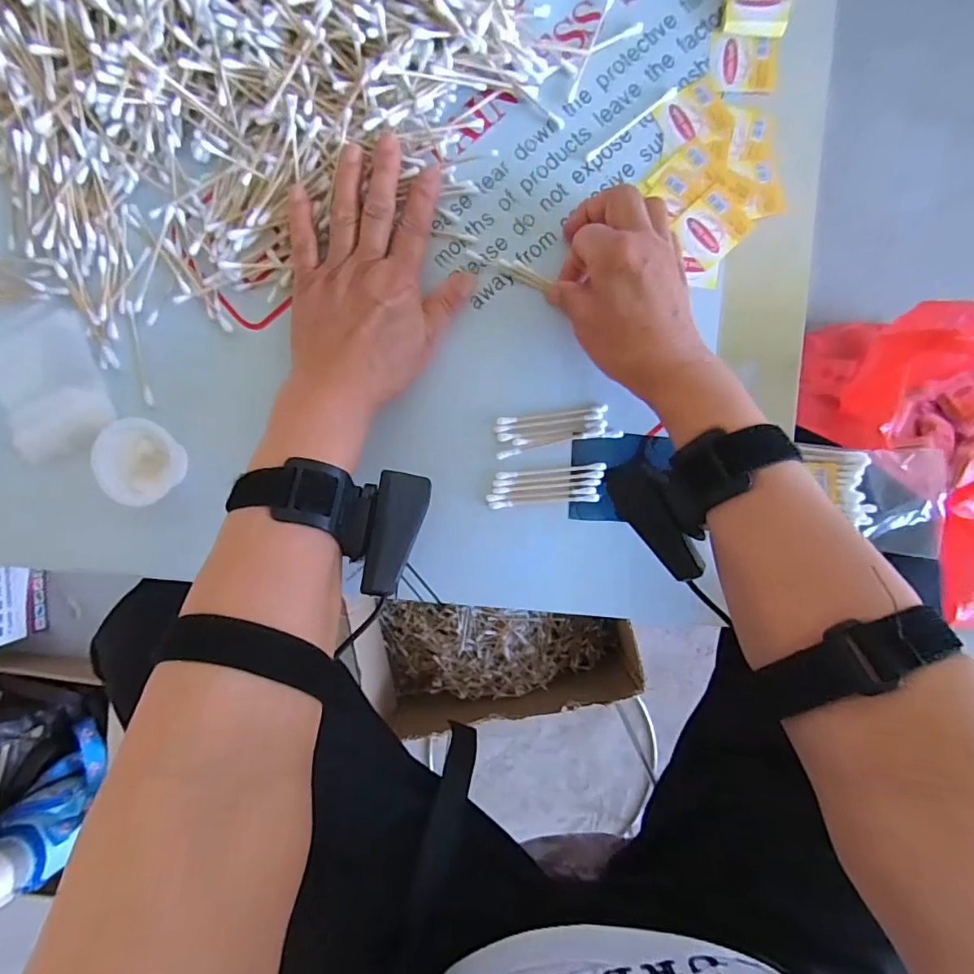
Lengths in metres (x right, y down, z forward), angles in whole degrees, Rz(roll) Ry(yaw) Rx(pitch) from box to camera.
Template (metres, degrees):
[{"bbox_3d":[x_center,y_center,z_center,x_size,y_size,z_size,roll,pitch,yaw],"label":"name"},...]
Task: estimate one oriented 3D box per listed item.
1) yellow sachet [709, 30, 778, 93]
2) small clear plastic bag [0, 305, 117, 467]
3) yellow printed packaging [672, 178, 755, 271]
[{"bbox_3d":[0.169,-0.279,0.350,0.042,0.005,0.036,1,91,1],"label":"yellow sachet"},{"bbox_3d":[-0.298,-0.072,0.357,0.077,0.012,0.091,-27,91,2],"label":"small clear plastic bag"},{"bbox_3d":[0.150,-0.173,0.351,0.039,0.004,0.050,44,92,0],"label":"yellow printed packaging"}]

